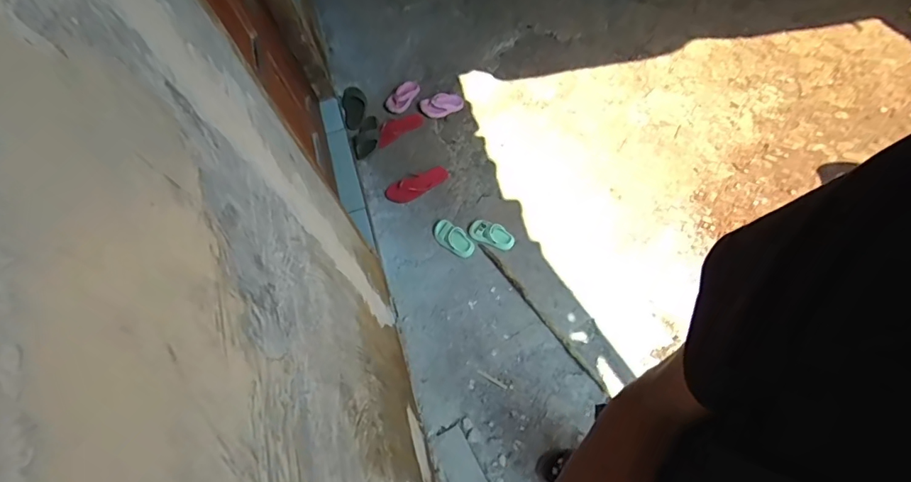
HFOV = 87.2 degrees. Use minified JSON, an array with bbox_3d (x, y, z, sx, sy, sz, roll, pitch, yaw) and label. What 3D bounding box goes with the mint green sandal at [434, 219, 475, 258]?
[{"bbox_3d":[-0.008,-0.008,1.725,0.175,0.038,0.088,37,74,22],"label":"mint green sandal"}]

